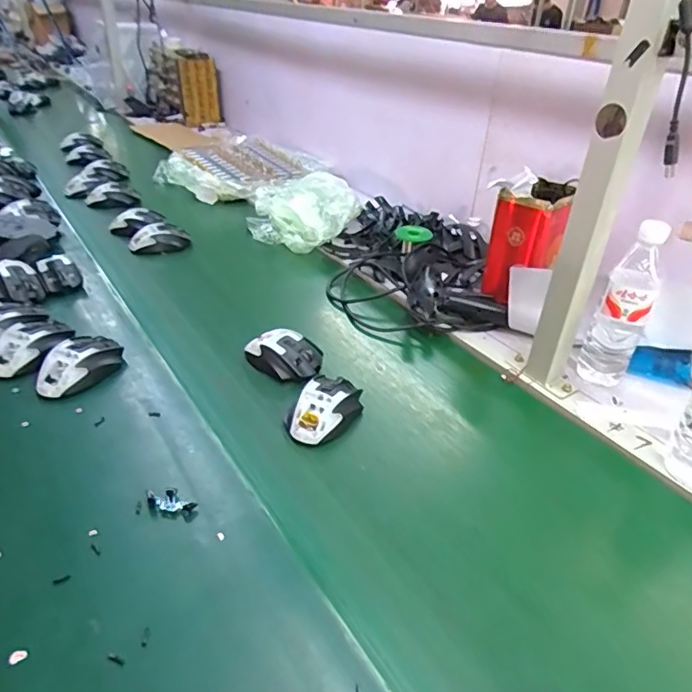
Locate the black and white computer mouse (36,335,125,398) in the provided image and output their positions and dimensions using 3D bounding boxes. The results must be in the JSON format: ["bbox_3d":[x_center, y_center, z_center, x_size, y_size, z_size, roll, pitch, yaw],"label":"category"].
[{"bbox_3d":[-0.343,0.024,0.694,0.071,0.039,0.109,13,35,14],"label":"black and white computer mouse"}]

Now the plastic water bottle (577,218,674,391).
[{"bbox_3d":[0.360,-0.046,0.696,0.061,0.221,0.053,21,38,25],"label":"plastic water bottle"}]

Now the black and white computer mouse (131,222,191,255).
[{"bbox_3d":[-0.368,-0.213,1.065,0.115,0.049,0.067,-7,36,-14],"label":"black and white computer mouse"}]

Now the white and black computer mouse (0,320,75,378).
[{"bbox_3d":[-0.422,0.002,0.719,0.079,0.038,0.109,22,39,25],"label":"white and black computer mouse"}]

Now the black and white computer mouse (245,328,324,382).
[{"bbox_3d":[-0.087,0.012,0.749,0.112,0.042,0.064,17,37,19],"label":"black and white computer mouse"}]

